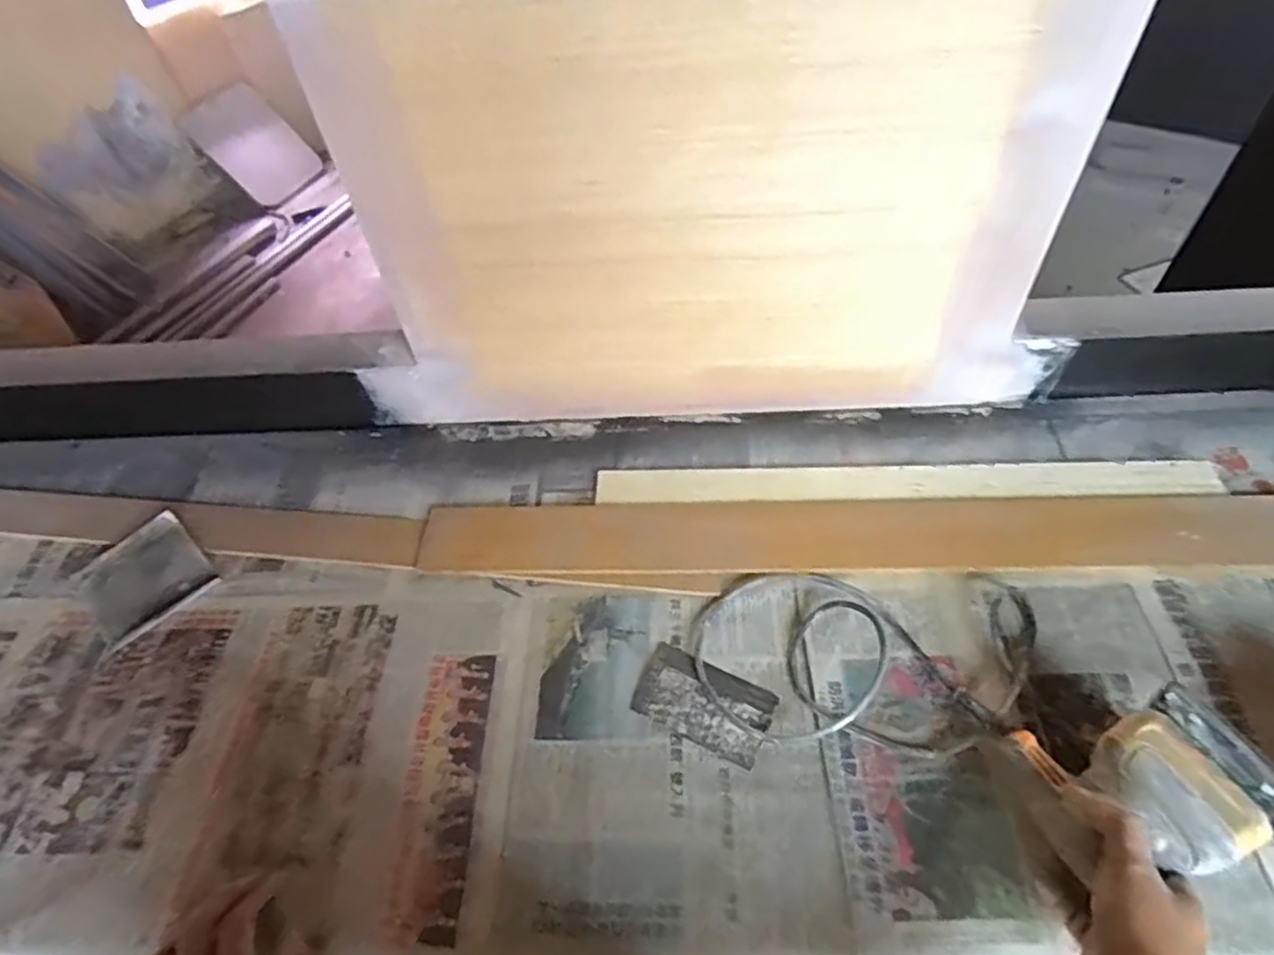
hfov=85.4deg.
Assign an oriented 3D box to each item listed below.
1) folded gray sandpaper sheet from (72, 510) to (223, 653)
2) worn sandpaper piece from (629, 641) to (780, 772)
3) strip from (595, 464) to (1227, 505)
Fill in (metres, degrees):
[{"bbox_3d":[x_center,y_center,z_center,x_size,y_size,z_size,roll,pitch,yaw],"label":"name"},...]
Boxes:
[{"bbox_3d":[-0.530,0.110,0.741,0.126,0.017,0.119,36,64,28],"label":"folded gray sandpaper sheet"},{"bbox_3d":[0.059,0.199,0.616,0.120,0.010,0.068,21,58,20],"label":"worn sandpaper piece"},{"bbox_3d":[0.278,0.003,0.747,0.637,0.016,0.049,-1,53,5],"label":"strip"}]

